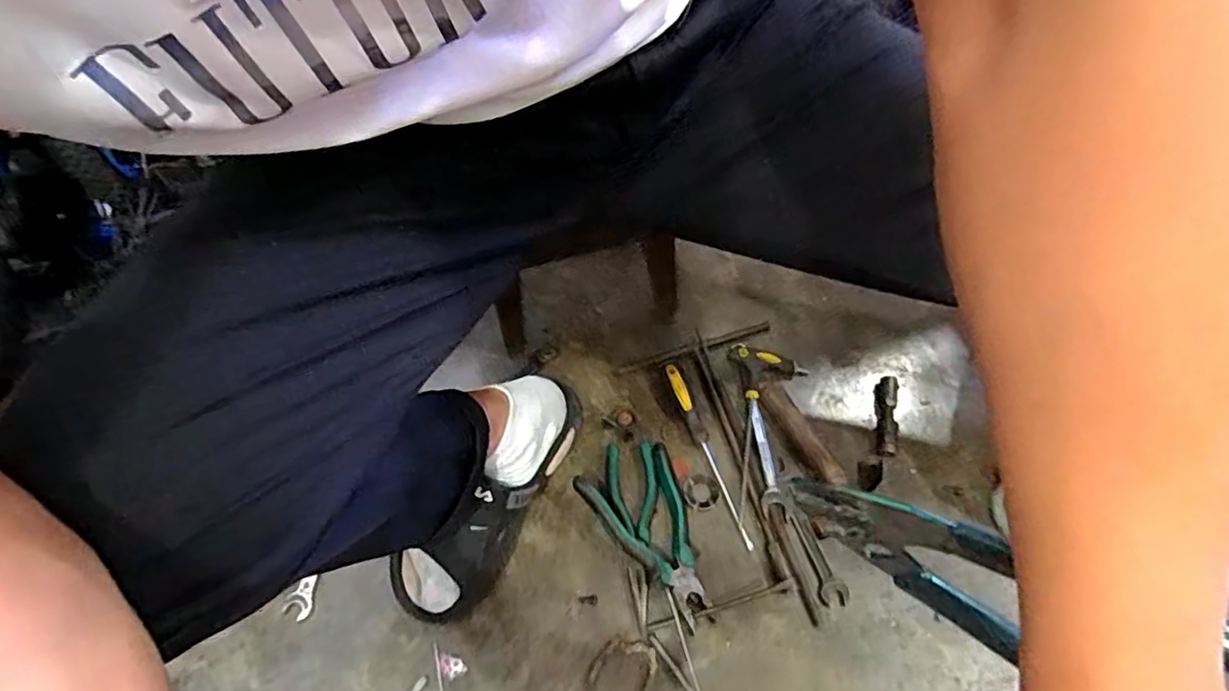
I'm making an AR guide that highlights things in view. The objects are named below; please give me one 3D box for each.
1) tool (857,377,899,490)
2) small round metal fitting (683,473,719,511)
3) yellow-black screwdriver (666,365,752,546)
[{"bbox_3d":[0.306,0.097,0.726,0.030,0.017,0.140,17,65,11],"label":"tool"},{"bbox_3d":[0.096,0.161,0.703,0.038,0.005,0.041,-1,63,2],"label":"small round metal fitting"},{"bbox_3d":[0.103,0.117,0.710,0.019,0.028,0.220,-19,64,-7],"label":"yellow-black screwdriver"}]

